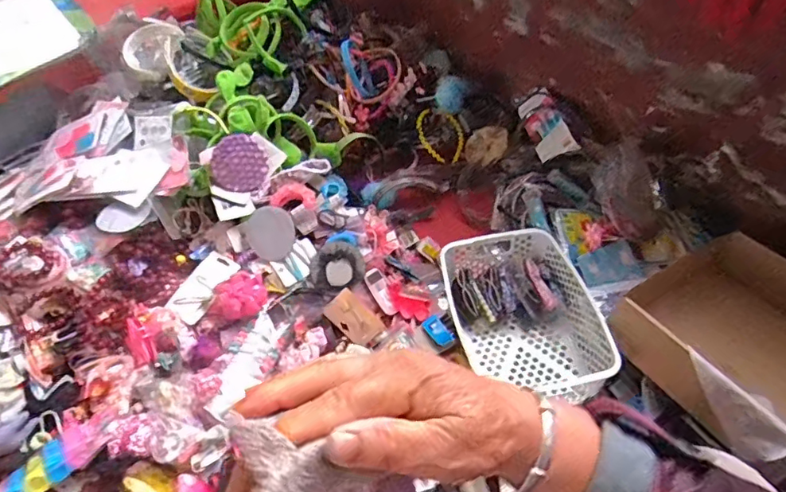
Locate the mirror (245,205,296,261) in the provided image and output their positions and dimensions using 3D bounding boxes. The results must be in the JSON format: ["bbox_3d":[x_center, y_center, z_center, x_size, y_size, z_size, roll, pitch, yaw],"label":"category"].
[{"bbox_3d":[-0.214,-0.023,0.913,0.086,0.009,0.091,0,91,12],"label":"mirror"}]

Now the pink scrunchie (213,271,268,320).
[{"bbox_3d":[-0.247,0.081,0.862,0.080,0.033,0.075,2,51,-2],"label":"pink scrunchie"}]

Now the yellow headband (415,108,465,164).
[{"bbox_3d":[0.110,-0.245,1.163,0.106,0.026,0.130,-32,102,-26],"label":"yellow headband"}]

